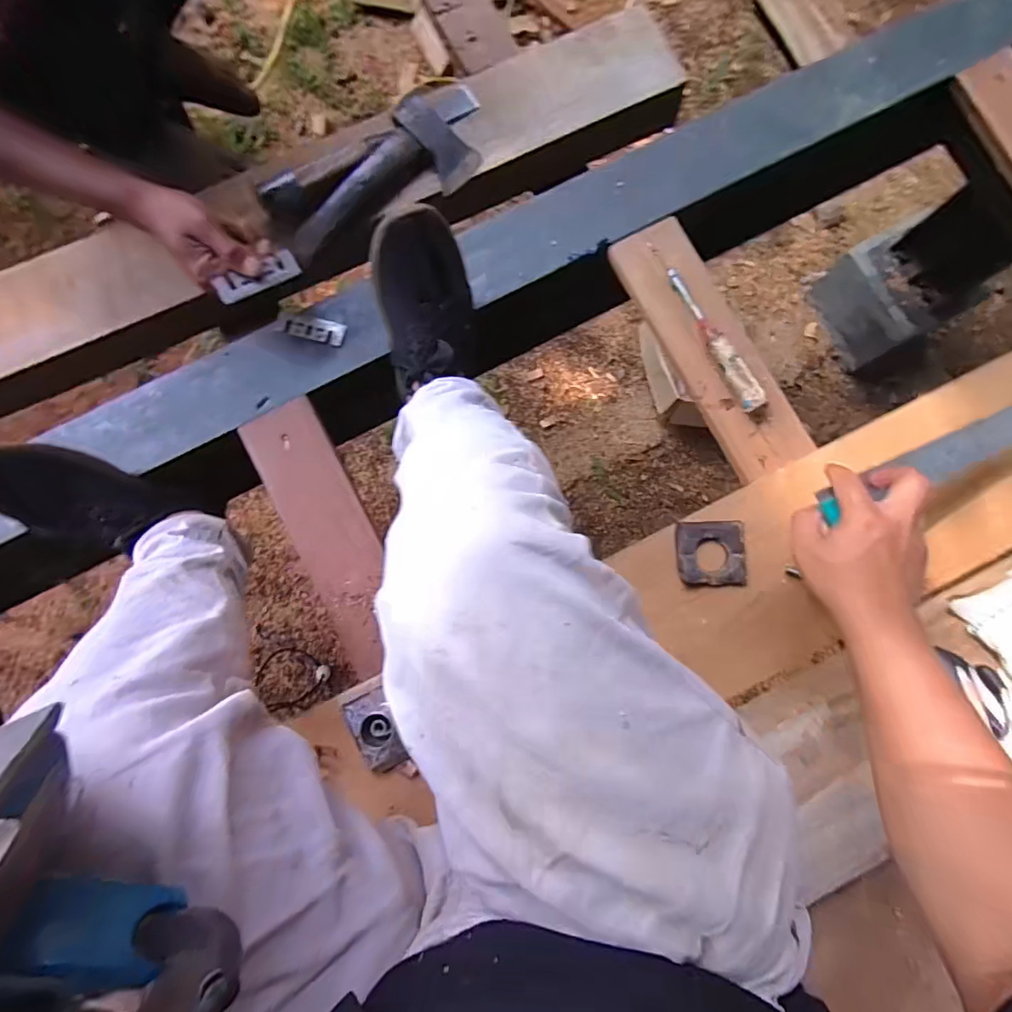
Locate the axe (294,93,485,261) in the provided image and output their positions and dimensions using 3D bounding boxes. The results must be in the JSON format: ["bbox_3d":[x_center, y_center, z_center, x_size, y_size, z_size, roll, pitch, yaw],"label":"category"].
[{"bbox_3d":[-0.157,-0.400,0.652,0.111,0.044,0.261,40,85,6],"label":"axe"}]

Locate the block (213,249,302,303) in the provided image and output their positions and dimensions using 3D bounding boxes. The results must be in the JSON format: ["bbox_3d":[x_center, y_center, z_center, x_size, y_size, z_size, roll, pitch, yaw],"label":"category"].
[{"bbox_3d":[-0.252,-0.232,0.511,0.085,0.015,0.021,-39,82,-22],"label":"block"}]

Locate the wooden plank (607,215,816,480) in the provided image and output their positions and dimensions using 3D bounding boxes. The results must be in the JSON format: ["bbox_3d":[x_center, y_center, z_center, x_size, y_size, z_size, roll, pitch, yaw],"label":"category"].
[{"bbox_3d":[0.239,-0.188,0.593,0.098,0.037,0.326,-26,82,-2],"label":"wooden plank"}]

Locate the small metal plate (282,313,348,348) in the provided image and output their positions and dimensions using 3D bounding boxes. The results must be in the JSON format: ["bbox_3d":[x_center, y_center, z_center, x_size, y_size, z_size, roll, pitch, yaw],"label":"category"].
[{"bbox_3d":[-0.229,-0.212,0.600,0.073,0.008,0.029,15,83,4],"label":"small metal plate"}]

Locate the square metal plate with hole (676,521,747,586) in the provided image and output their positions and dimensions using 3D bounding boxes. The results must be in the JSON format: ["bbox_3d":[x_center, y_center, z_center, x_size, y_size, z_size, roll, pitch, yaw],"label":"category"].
[{"bbox_3d":[0.224,0.051,0.542,0.073,0.012,0.067,-1,82,1],"label":"square metal plate with hole"}]

